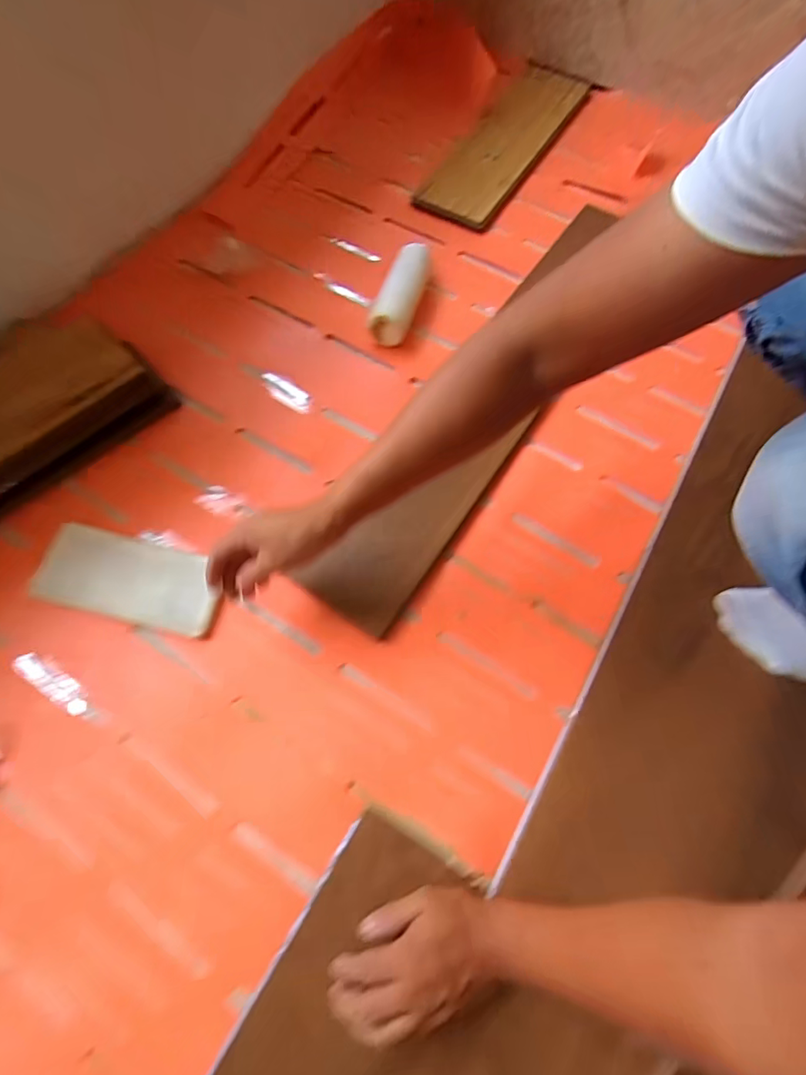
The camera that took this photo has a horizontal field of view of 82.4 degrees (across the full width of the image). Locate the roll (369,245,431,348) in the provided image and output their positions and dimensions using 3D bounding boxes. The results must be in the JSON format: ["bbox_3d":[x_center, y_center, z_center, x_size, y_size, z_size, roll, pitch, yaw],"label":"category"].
[{"bbox_3d":[-0.005,-0.415,0.783,0.067,0.068,0.203,14,65,7],"label":"roll"}]

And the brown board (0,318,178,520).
[{"bbox_3d":[-0.558,-0.132,0.614,0.468,0.090,0.196,-41,70,-18],"label":"brown board"}]

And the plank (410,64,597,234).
[{"bbox_3d":[0.201,-0.791,0.923,0.167,0.023,0.461,33,77,6],"label":"plank"}]

